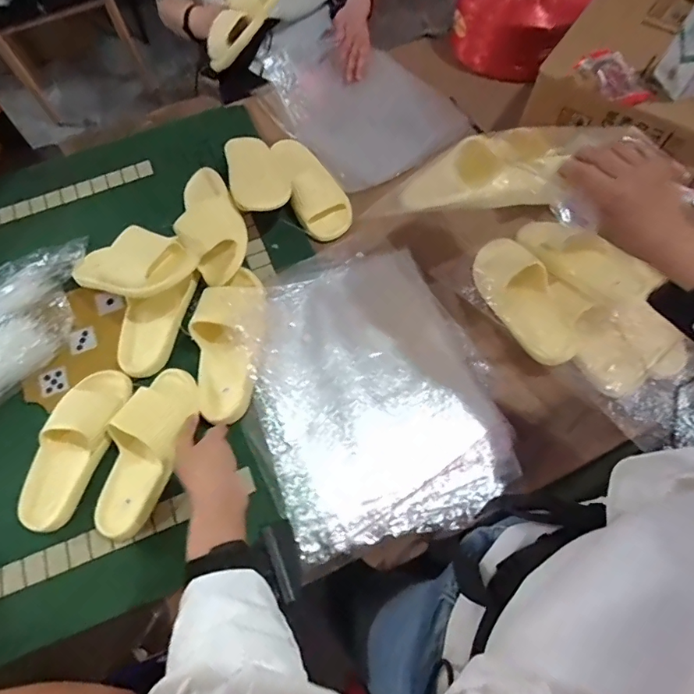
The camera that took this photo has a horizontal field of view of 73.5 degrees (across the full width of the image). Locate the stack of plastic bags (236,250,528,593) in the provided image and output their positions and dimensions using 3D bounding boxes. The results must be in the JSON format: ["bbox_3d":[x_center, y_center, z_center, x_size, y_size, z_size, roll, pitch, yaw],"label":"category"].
[{"bbox_3d":[0.029,0.059,0.741,0.363,0.044,0.462,-15,70,-14],"label":"stack of plastic bags"}]

